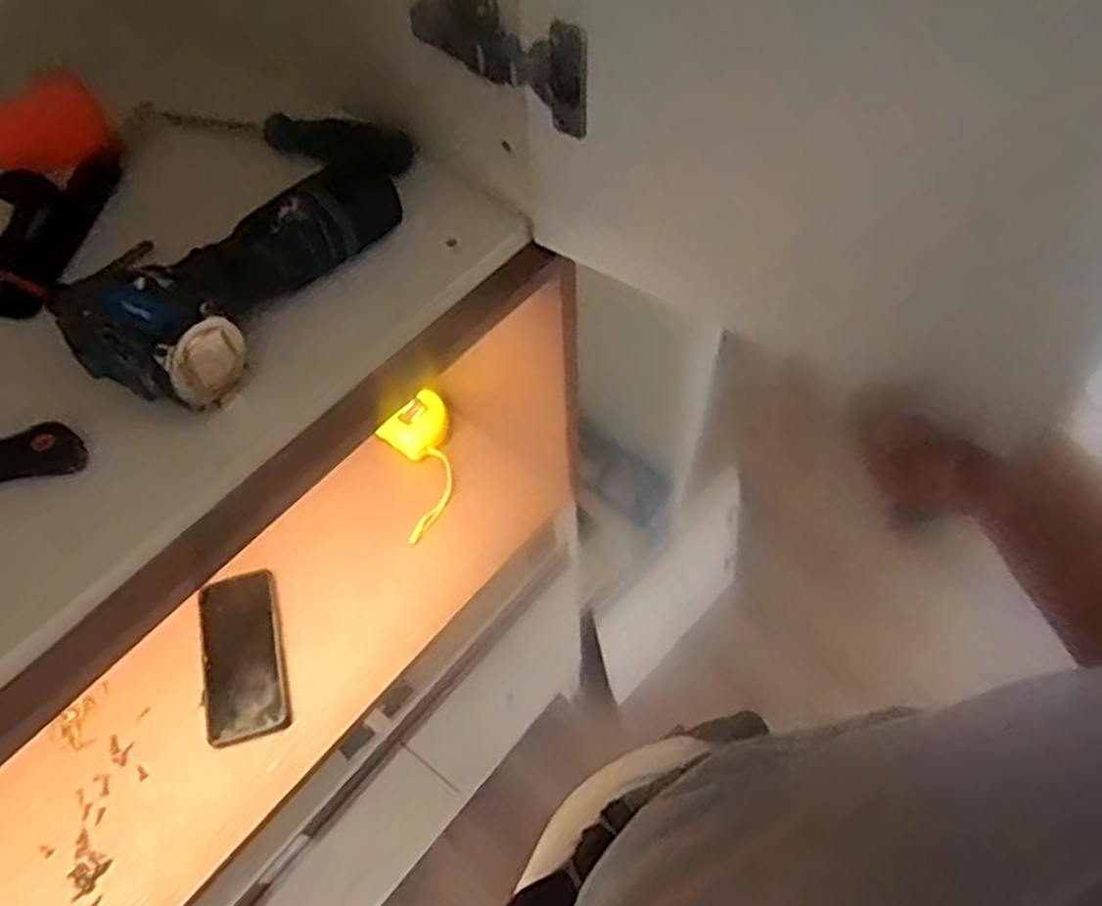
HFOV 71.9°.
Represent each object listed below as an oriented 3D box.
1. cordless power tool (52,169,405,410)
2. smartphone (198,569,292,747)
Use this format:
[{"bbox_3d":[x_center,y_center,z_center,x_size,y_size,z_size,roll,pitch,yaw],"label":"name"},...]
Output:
[{"bbox_3d":[-0.184,-0.113,0.464,0.102,0.073,0.207,30,65,17],"label":"cordless power tool"},{"bbox_3d":[-0.309,0.202,0.763,0.080,0.008,0.163,-13,64,-8],"label":"smartphone"}]

